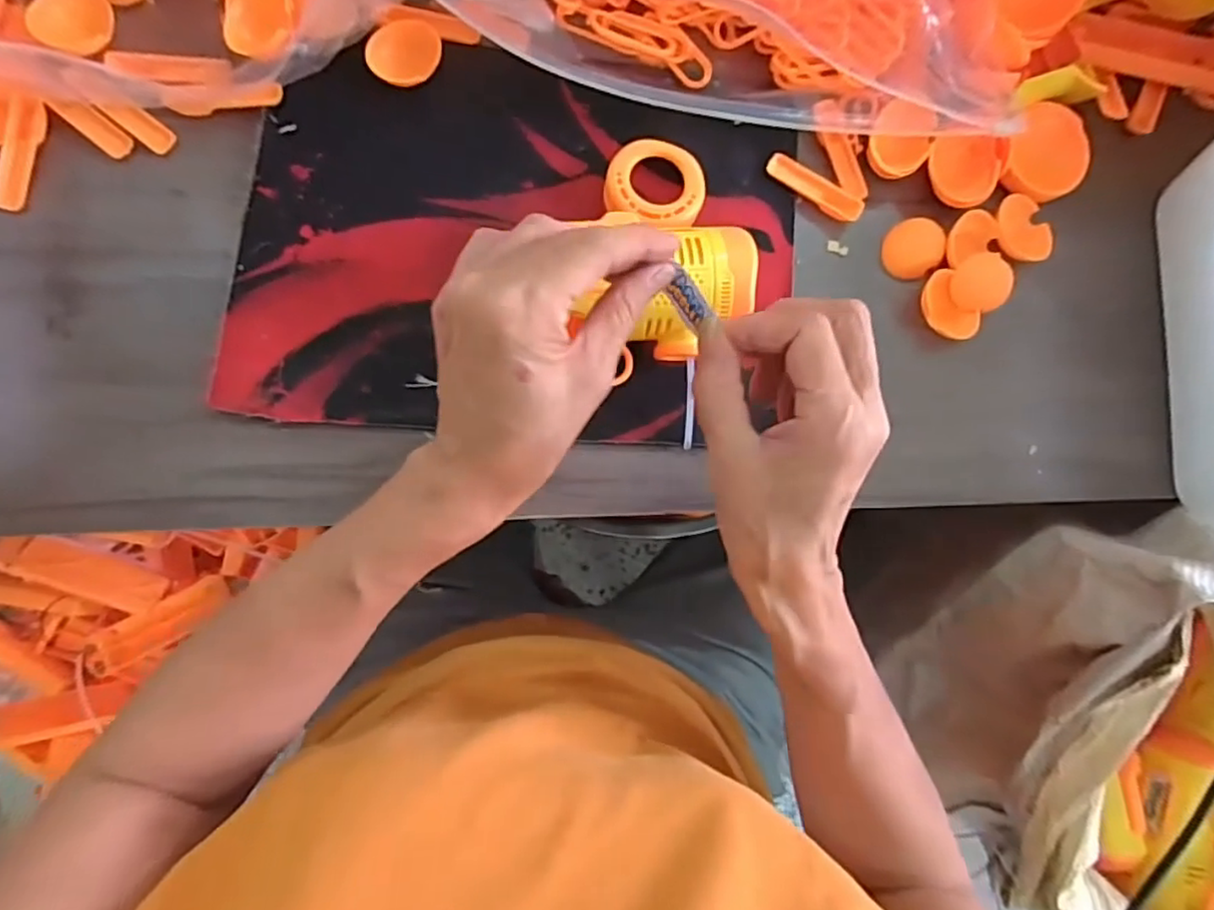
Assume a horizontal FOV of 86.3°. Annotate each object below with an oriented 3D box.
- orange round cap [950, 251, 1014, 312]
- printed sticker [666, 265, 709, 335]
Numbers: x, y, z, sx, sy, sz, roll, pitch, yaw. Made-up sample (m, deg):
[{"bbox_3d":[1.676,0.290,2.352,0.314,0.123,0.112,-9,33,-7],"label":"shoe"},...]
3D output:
[{"bbox_3d":[0.225,-0.105,0.389,0.038,0.005,0.035,1,85,-6],"label":"orange round cap"},{"bbox_3d":[0.033,-0.065,0.269,0.008,0.014,0.026,-32,89,-8],"label":"printed sticker"}]

